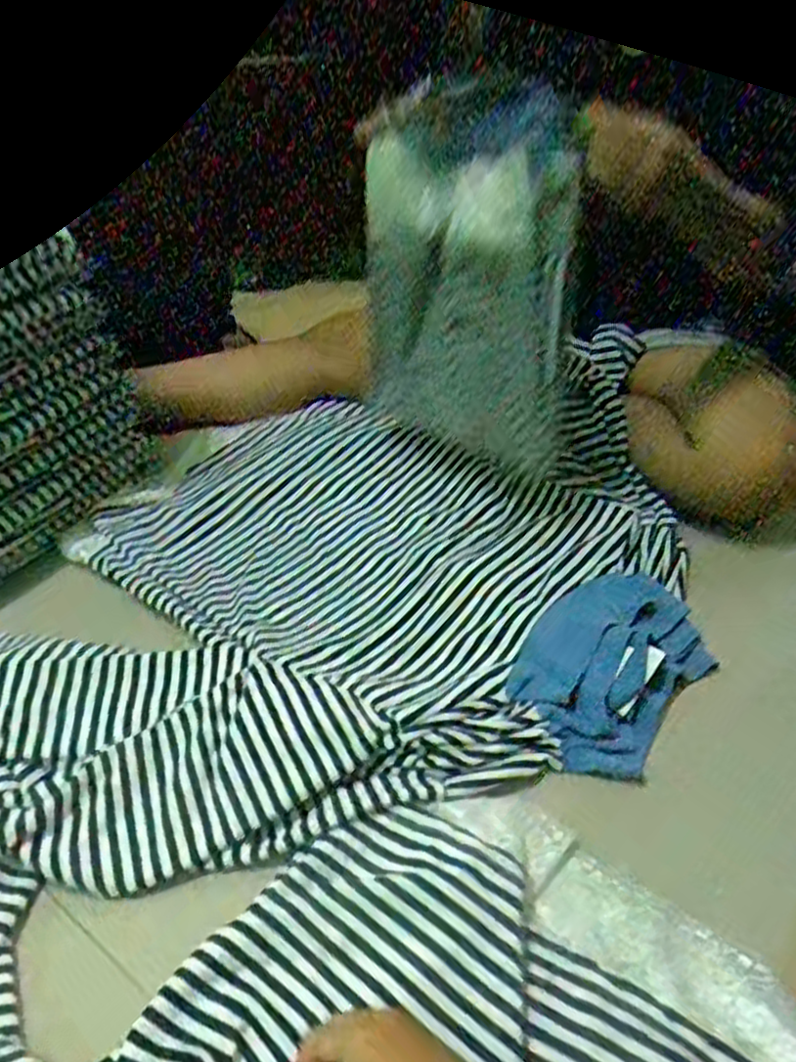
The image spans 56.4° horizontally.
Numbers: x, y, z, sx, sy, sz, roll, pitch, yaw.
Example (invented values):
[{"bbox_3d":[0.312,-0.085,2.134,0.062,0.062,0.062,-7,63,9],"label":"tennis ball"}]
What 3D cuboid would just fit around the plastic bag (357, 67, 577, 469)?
[{"bbox_3d":[0.063,-0.245,0.741,0.050,0.359,0.239,-33,48,-31],"label":"plastic bag"}]

